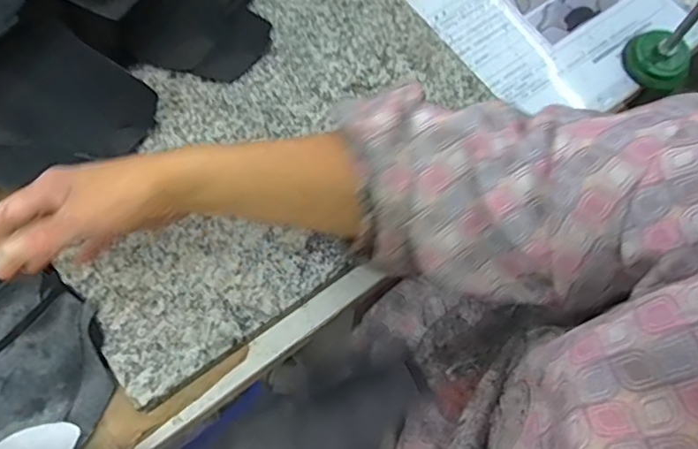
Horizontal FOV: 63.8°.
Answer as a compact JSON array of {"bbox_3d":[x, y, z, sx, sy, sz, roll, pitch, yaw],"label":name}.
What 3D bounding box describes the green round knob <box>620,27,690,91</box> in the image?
[{"bbox_3d":[0.303,-0.163,0.545,0.064,0.031,0.063,0,71,1],"label":"green round knob"}]

